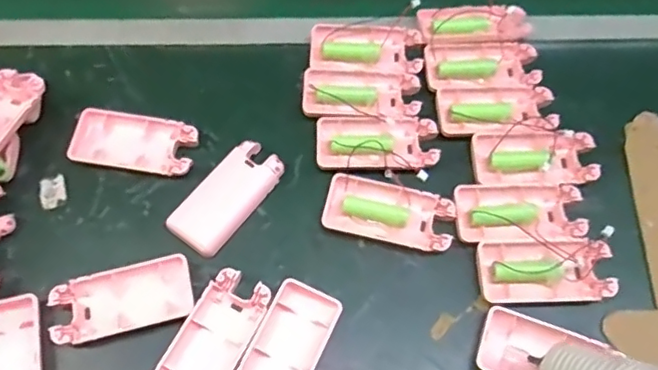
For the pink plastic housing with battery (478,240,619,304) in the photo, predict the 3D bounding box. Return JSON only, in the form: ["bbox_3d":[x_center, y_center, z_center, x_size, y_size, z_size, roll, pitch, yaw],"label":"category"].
[{"bbox_3d":[0.156,0.064,0.421,0.092,0.014,0.043,0,65,-2],"label":"pink plastic housing with battery"}]

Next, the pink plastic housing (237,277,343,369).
[{"bbox_3d":[-0.030,0.114,0.395,0.045,0.015,0.095,25,67,9],"label":"pink plastic housing"}]

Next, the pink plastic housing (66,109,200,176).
[{"bbox_3d":[-0.154,-0.033,0.465,0.095,0.015,0.045,9,65,2],"label":"pink plastic housing"}]

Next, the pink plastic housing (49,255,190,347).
[{"bbox_3d":[-0.145,0.081,0.409,0.094,0.013,0.045,-14,67,-8],"label":"pink plastic housing"}]

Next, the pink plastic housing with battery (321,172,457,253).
[{"bbox_3d":[0.045,0.021,0.442,0.095,0.014,0.045,13,66,4],"label":"pink plastic housing with battery"}]

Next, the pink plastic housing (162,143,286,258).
[{"bbox_3d":[-0.078,0.009,0.445,0.044,0.013,0.093,35,69,13],"label":"pink plastic housing"}]

